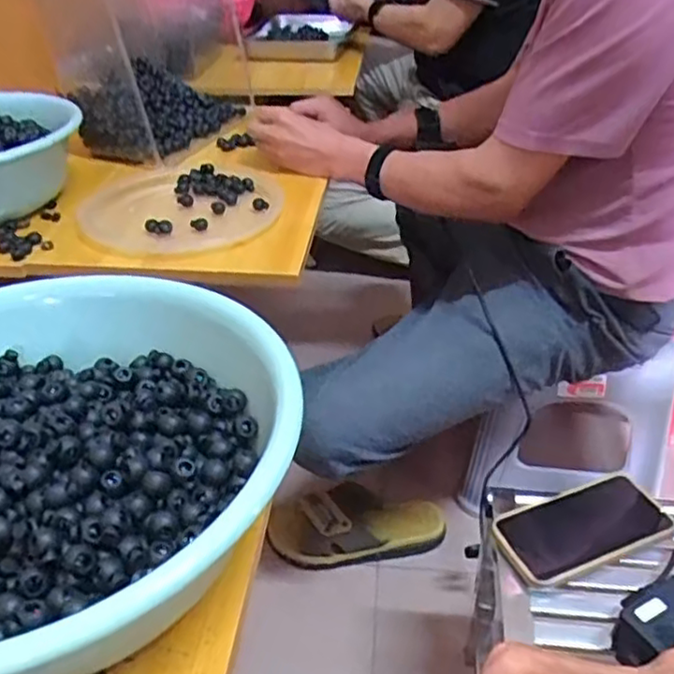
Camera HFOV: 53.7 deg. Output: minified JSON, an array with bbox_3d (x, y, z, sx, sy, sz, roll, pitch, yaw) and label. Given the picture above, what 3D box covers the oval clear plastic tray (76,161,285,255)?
[{"bbox_3d":[-0.178,-0.167,0.818,0.191,0.032,0.259,14,37,20],"label":"oval clear plastic tray"}]

